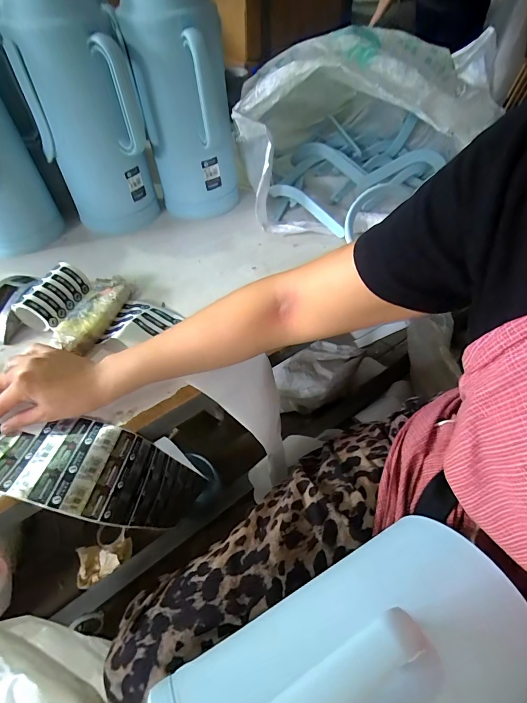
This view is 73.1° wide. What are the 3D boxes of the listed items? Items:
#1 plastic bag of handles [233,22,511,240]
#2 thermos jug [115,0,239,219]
[{"bbox_3d":[0.188,-0.445,0.701,0.446,0.242,0.444,10,51,10],"label":"plastic bag of handles"},{"bbox_3d":[-0.139,-0.443,0.621,0.144,0.368,0.222,-11,51,-7],"label":"thermos jug"}]

